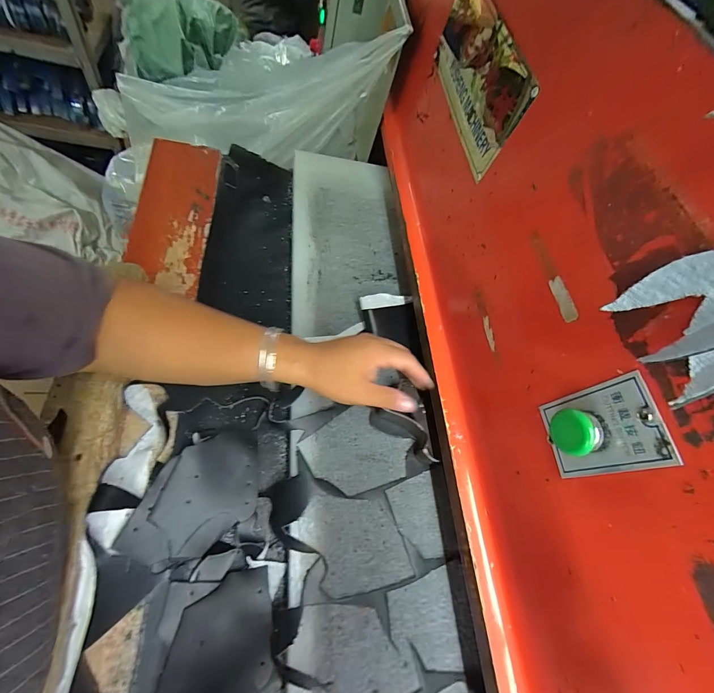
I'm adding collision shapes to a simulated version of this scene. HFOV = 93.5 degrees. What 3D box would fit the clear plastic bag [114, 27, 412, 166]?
[{"bbox_3d":[-0.225,-0.487,0.694,0.649,0.176,0.177,9,63,17],"label":"clear plastic bag"}]

